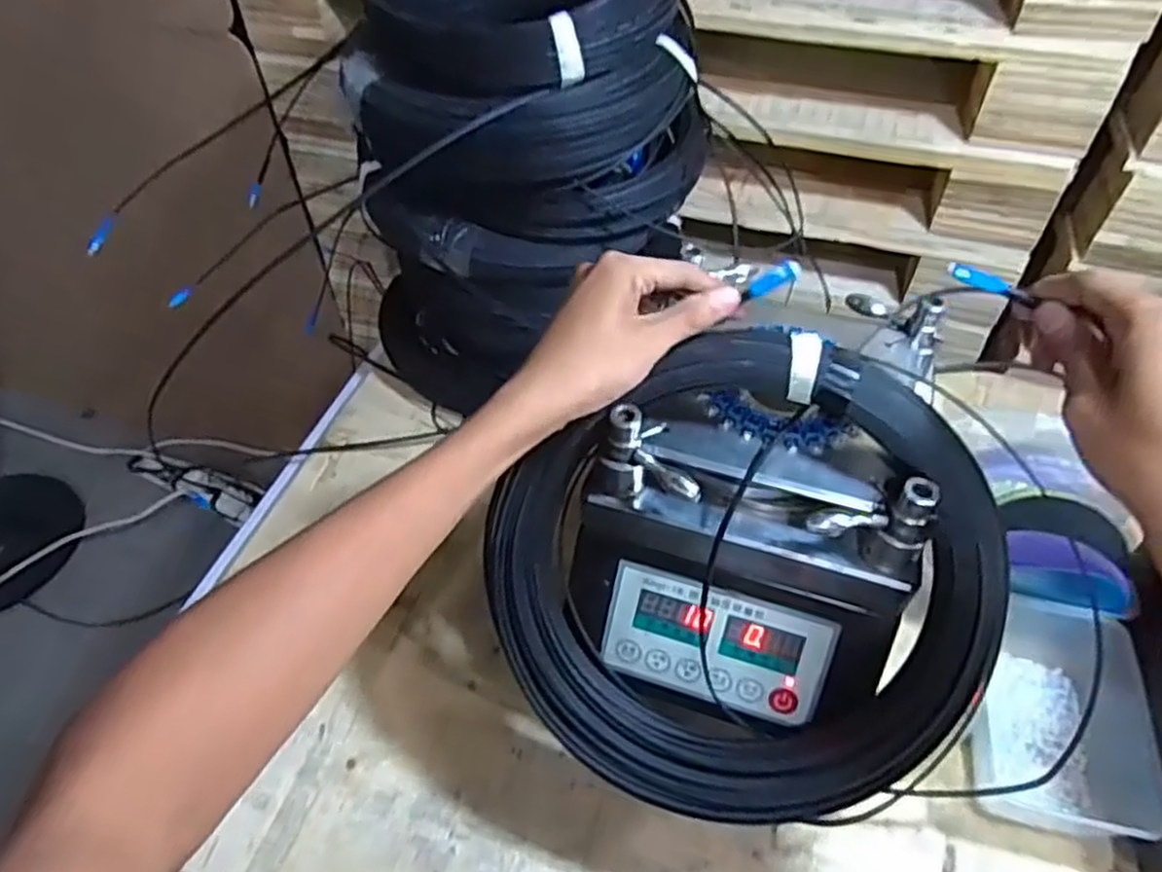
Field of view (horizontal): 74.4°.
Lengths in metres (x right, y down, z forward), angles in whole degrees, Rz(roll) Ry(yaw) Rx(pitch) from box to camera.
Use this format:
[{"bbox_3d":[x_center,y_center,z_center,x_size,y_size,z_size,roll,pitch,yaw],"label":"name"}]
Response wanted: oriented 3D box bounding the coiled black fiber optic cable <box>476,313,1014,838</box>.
[{"bbox_3d":[0.100,0.095,0.486,0.303,0.053,0.282,1,97,12],"label":"coiled black fiber optic cable"}]

